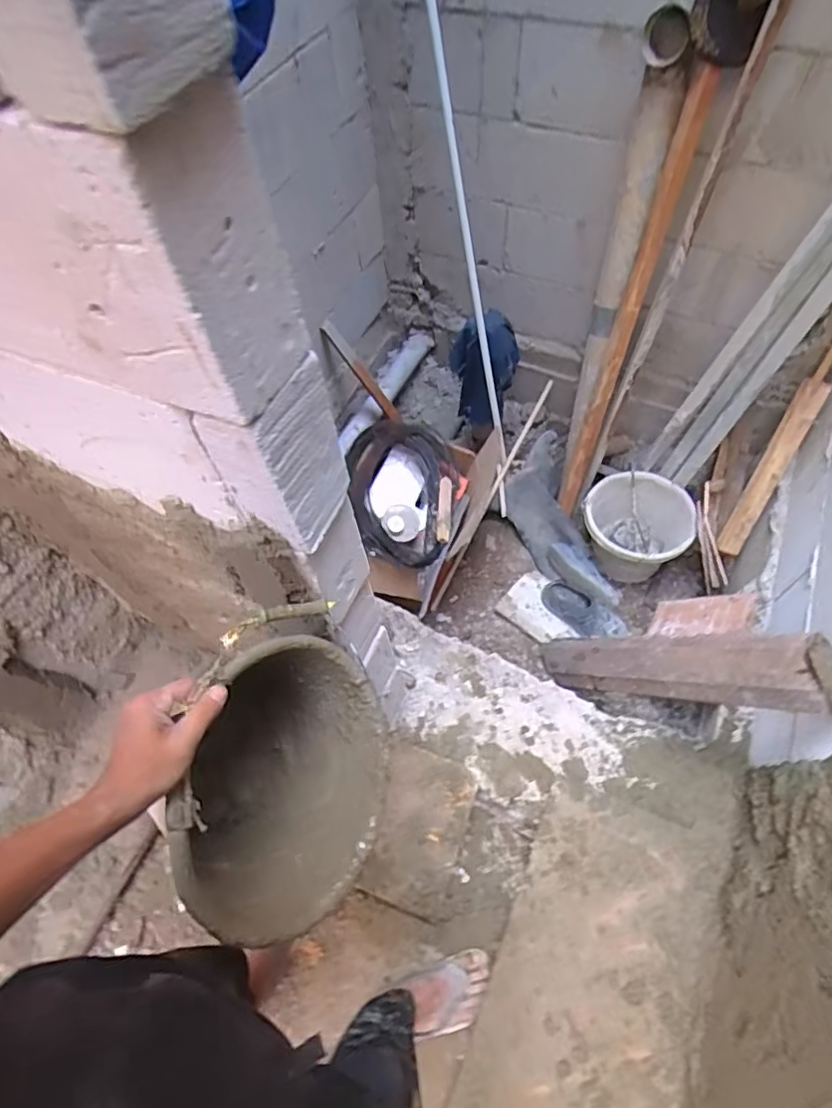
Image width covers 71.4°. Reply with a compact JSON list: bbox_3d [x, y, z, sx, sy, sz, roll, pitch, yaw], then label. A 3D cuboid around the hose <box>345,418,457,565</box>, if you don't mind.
[{"bbox_3d":[-0.031,-0.152,1.554,0.291,0.131,0.439,-6,60,0],"label":"hose"}]

